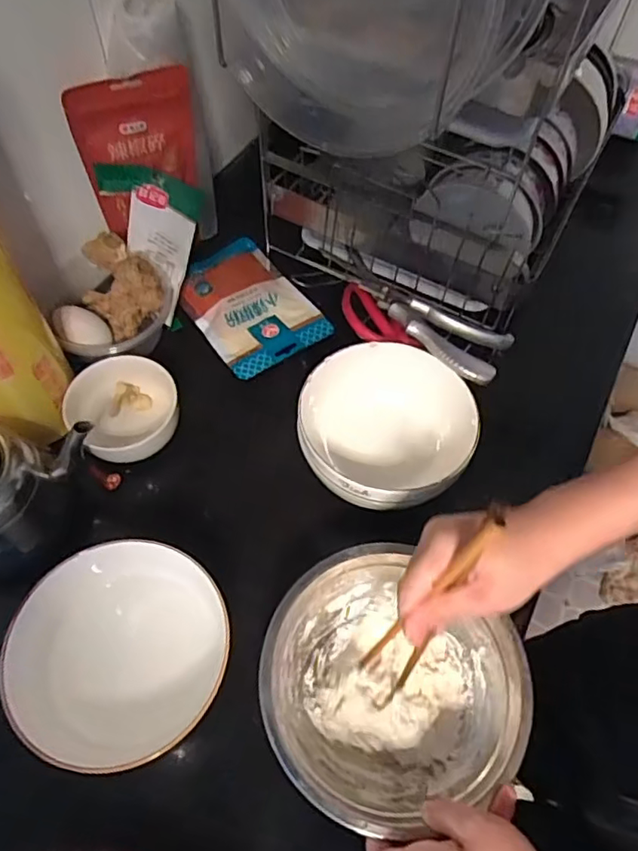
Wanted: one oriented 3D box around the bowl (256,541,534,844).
[{"bbox_3d":[0.047,0.202,0.447,0.187,0.073,0.171,1,59,-2],"label":"bowl"}]

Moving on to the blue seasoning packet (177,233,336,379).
[{"bbox_3d":[-0.081,-0.139,0.667,0.122,0.022,0.172,-30,65,-19],"label":"blue seasoning packet"}]

